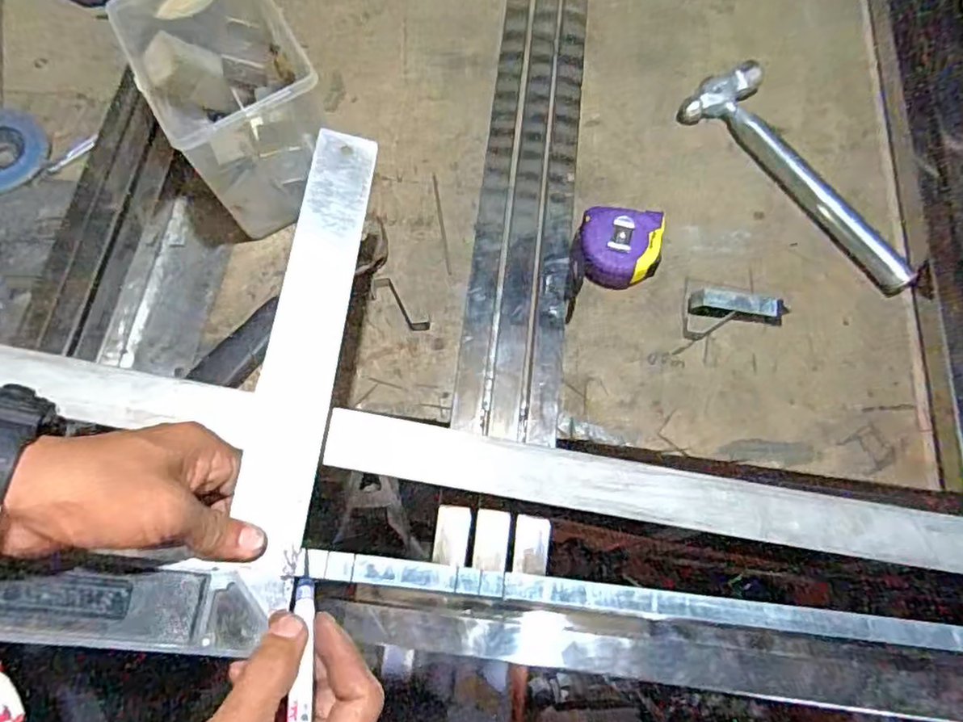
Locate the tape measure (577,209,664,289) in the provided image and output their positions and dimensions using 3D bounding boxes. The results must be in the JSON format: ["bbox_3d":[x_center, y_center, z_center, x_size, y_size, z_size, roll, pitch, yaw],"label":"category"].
[{"bbox_3d":[0.126,-0.103,0.561,0.072,0.036,0.066,6,69,5],"label":"tape measure"}]

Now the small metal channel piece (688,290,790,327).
[{"bbox_3d":[0.225,-0.047,0.541,0.079,0.021,0.019,10,70,6],"label":"small metal channel piece"}]

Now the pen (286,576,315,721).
[{"bbox_3d":[-0.090,0.155,0.307,0.011,0.009,0.107,-14,38,-3],"label":"pen"}]

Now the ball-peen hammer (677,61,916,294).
[{"bbox_3d":[0.309,-0.179,0.578,0.077,0.029,0.260,-36,72,-11],"label":"ball-peen hammer"}]

